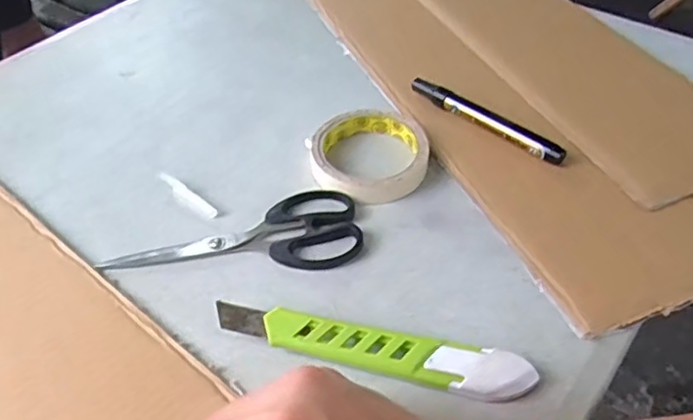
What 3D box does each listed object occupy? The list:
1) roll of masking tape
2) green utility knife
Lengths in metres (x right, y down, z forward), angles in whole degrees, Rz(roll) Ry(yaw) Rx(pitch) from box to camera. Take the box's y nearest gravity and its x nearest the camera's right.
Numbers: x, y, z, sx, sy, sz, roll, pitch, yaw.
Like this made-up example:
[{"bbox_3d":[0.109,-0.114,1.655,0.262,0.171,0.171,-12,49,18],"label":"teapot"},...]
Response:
[{"bbox_3d":[0.019,-0.047,0.475,0.090,0.017,0.100,15,48,16],"label":"roll of masking tape"},{"bbox_3d":[0.013,0.083,0.358,0.185,0.020,0.027,10,47,11],"label":"green utility knife"}]

